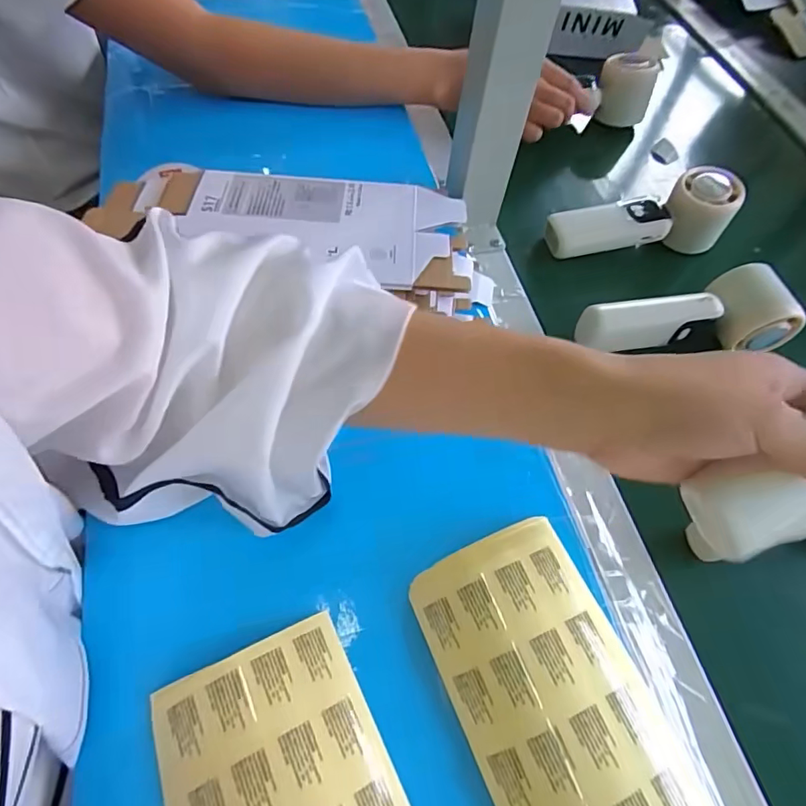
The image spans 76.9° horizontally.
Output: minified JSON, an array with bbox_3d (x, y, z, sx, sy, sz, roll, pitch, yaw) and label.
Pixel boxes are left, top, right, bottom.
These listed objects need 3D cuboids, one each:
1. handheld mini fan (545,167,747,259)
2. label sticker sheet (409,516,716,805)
[{"bbox_3d":[0.218,-0.164,0.454,0.161,0.049,0.052,-10,63,-10],"label":"handheld mini fan"},{"bbox_3d":[0.106,0.209,0.231,0.092,0.020,0.306,-20,65,-13],"label":"label sticker sheet"}]

